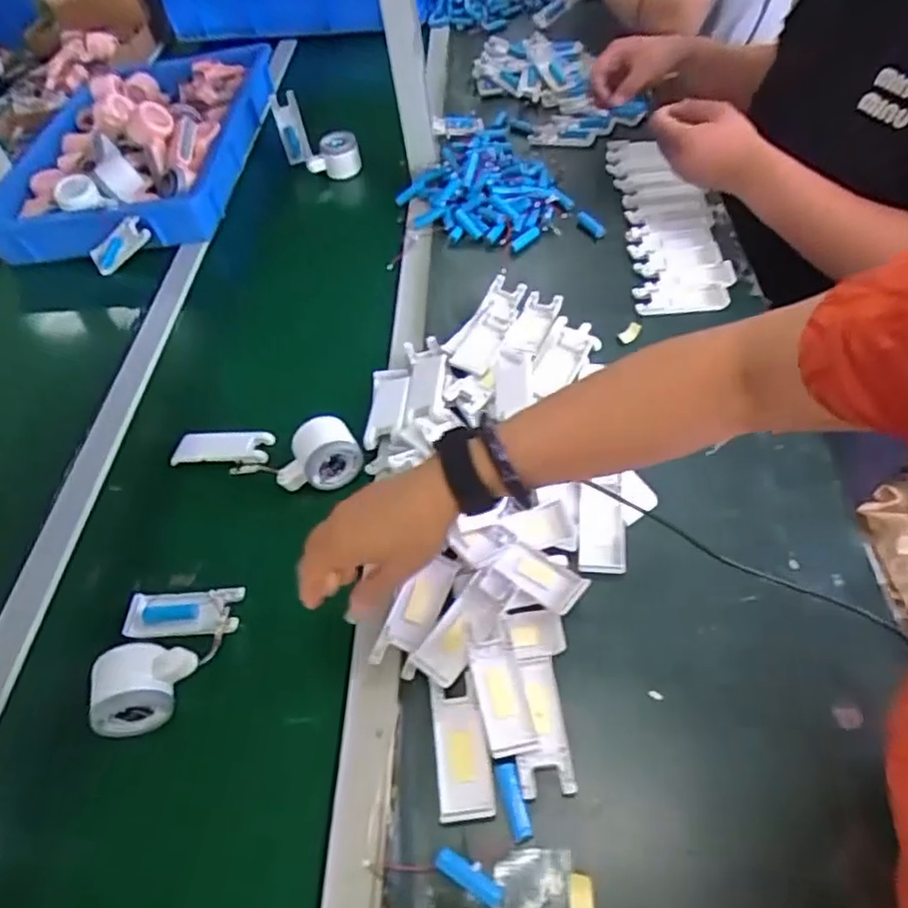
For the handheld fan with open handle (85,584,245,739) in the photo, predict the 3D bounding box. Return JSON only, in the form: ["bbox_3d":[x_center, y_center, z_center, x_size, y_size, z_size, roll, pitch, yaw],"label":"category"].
[{"bbox_3d":[-0.243,0.160,0.554,0.104,0.056,0.125,-13,51,-2],"label":"handheld fan with open handle"}]

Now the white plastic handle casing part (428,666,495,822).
[{"bbox_3d":[0.005,0.222,0.498,0.041,0.009,0.099,-8,51,1],"label":"white plastic handle casing part"}]

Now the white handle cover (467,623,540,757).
[{"bbox_3d":[0.036,0.186,0.516,0.035,0.015,0.096,-14,52,-3],"label":"white handle cover"}]

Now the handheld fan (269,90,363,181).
[{"bbox_3d":[-0.231,-0.505,1.058,0.175,0.095,0.067,36,63,14],"label":"handheld fan"}]

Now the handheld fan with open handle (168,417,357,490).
[{"bbox_3d":[-0.197,-0.007,0.677,0.204,0.057,0.063,10,54,15],"label":"handheld fan with open handle"}]

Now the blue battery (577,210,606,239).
[{"bbox_3d":[0.188,-0.312,0.884,0.015,0.014,0.048,-28,55,-15],"label":"blue battery"}]

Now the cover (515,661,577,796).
[{"bbox_3d":[0.067,0.210,0.505,0.039,0.009,0.099,-6,51,3],"label":"cover"}]

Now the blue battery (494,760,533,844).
[{"bbox_3d":[0.043,0.249,0.469,0.016,0.013,0.052,-15,52,-4],"label":"blue battery"}]

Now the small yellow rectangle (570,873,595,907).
[{"bbox_3d":[0.085,0.293,0.430,0.016,0.004,0.027,-3,52,5],"label":"small yellow rectangle"}]

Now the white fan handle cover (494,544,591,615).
[{"bbox_3d":[0.077,0.107,0.567,0.075,0.017,0.040,31,62,27],"label":"white fan handle cover"}]

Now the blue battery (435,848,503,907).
[{"bbox_3d":[0.010,0.289,0.445,0.050,0.011,0.014,24,59,24],"label":"blue battery"}]

